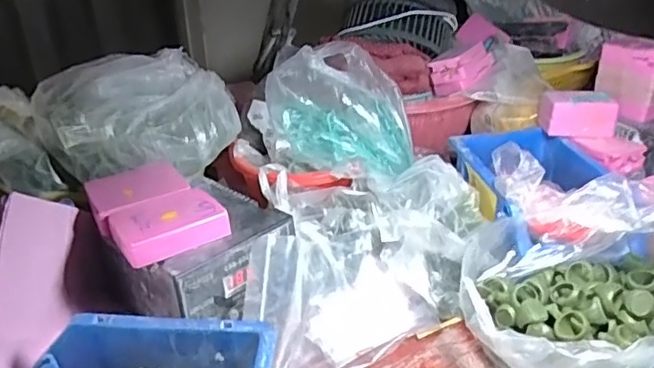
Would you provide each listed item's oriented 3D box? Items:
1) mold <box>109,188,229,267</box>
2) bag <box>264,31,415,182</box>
[{"bbox_3d":[-0.122,0.030,0.466,0.079,0.020,0.058,-18,34,-25],"label":"mold"},{"bbox_3d":[0.014,-0.076,0.611,0.145,0.104,0.121,2,31,7],"label":"bag"}]

